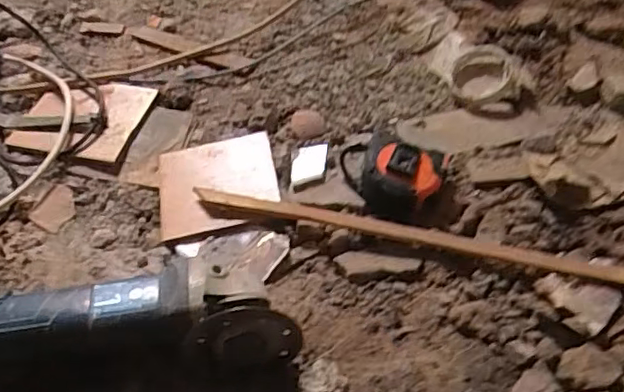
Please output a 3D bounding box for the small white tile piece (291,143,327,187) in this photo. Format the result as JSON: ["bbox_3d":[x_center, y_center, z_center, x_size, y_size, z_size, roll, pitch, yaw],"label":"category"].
[{"bbox_3d":[-0.003,-0.036,0.676,0.038,0.006,0.059,3,48,5],"label":"small white tile piece"}]

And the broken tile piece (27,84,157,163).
[{"bbox_3d":[-0.287,-0.102,0.735,0.151,0.008,0.125,9,48,10],"label":"broken tile piece"}]

